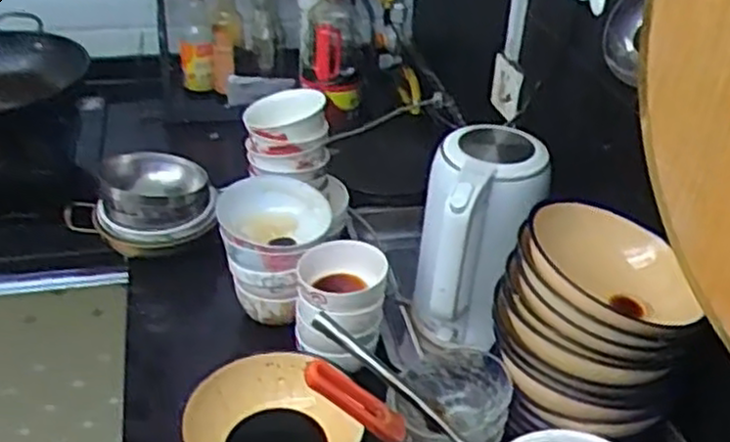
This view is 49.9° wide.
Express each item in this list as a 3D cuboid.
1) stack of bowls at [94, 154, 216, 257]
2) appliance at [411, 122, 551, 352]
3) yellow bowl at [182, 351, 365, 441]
[{"bbox_3d":[-0.296,-0.024,1.125,0.163,0.091,0.166,-4,36,-8],"label":"stack of bowls"},{"bbox_3d":[0.137,0.036,0.960,0.128,0.242,0.166,12,36,14],"label":"appliance"},{"bbox_3d":[-0.098,0.235,0.855,0.159,0.082,0.184,-28,45,-36],"label":"yellow bowl"}]

